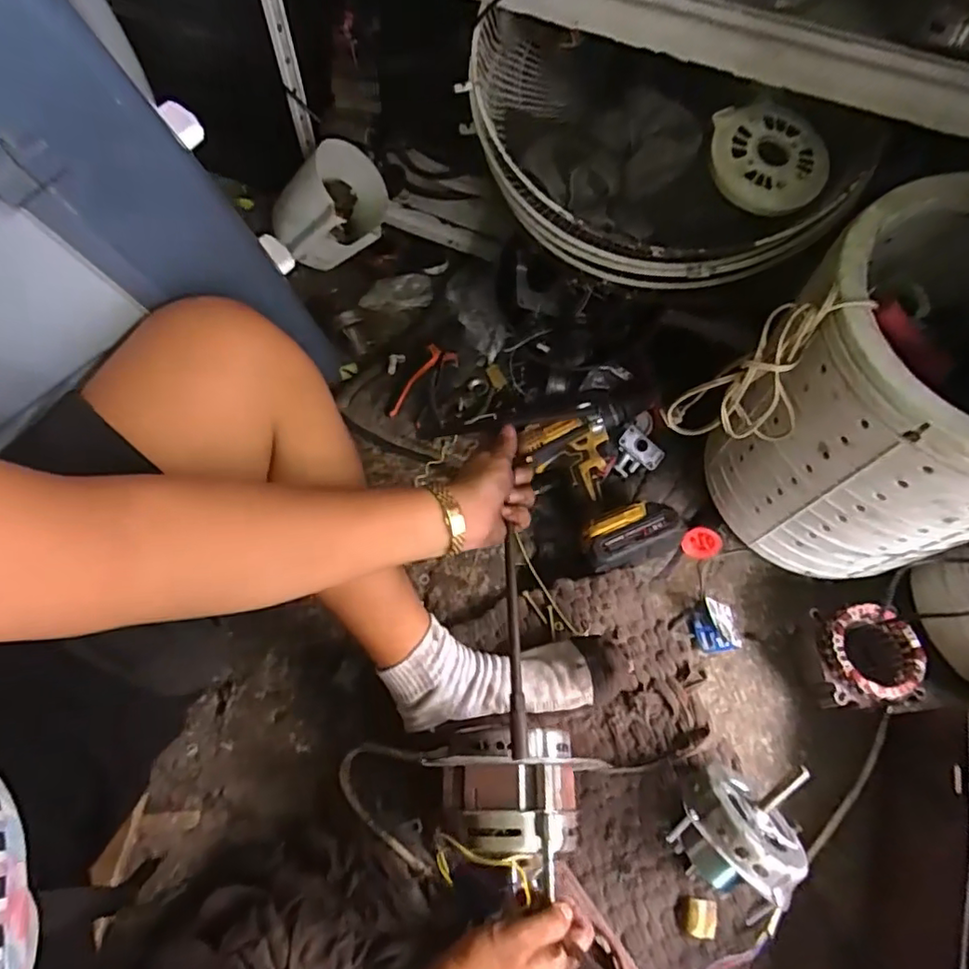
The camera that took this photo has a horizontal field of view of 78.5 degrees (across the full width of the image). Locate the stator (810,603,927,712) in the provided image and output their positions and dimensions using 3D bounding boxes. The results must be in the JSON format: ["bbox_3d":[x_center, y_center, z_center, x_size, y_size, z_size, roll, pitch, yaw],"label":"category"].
[{"bbox_3d":[0.409,0.187,0.641,0.101,0.059,0.102,0,64,-1],"label":"stator"}]

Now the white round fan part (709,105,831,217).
[{"bbox_3d":[0.278,-0.321,0.580,0.114,0.012,0.118,0,78,-1],"label":"white round fan part"}]

